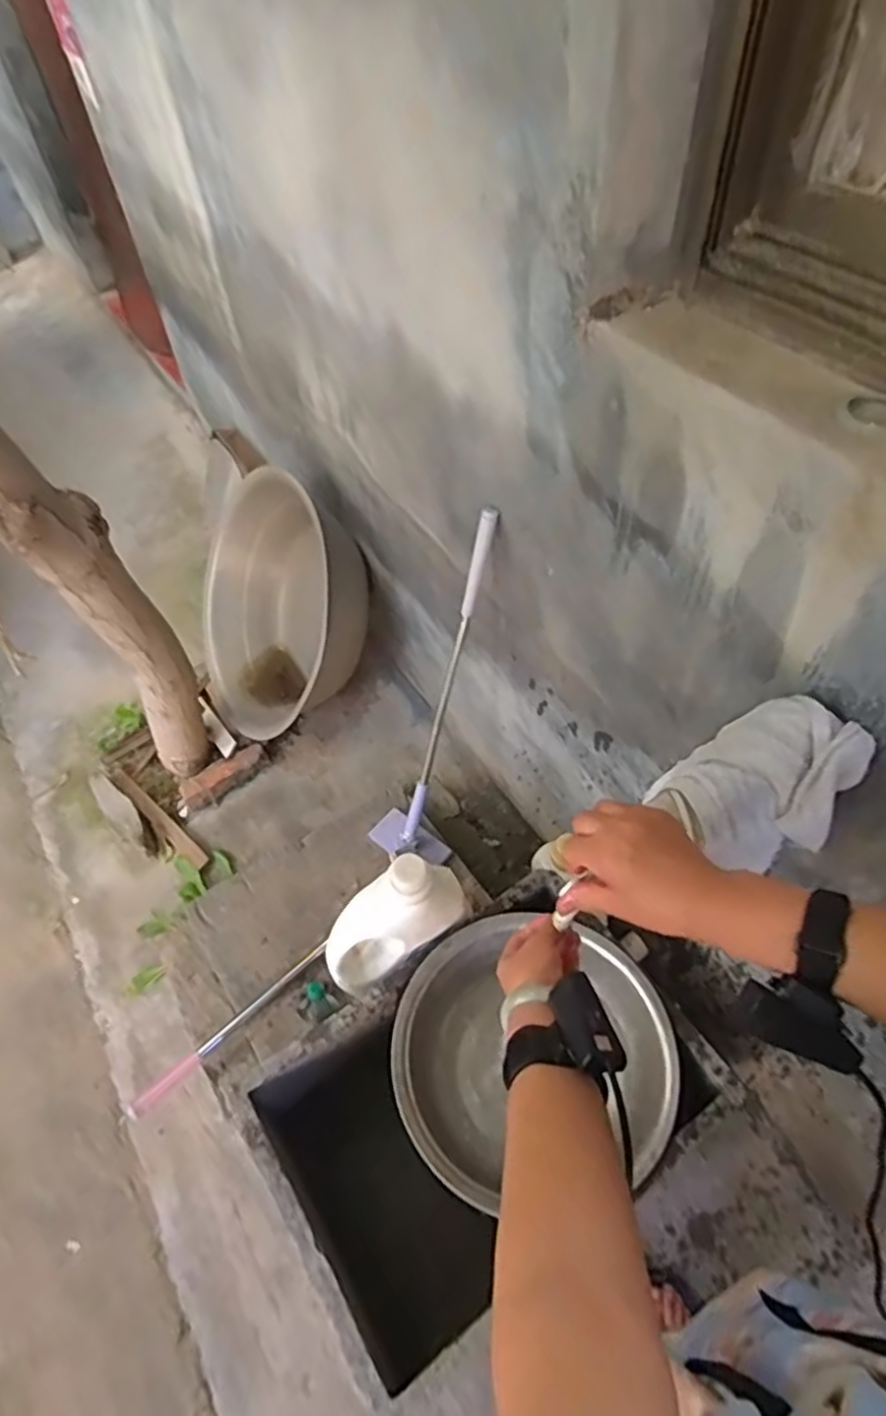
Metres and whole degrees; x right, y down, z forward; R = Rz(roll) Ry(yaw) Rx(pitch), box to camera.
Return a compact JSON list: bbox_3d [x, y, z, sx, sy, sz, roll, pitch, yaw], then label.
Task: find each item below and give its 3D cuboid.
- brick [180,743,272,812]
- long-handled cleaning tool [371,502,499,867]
[{"bbox_3d":[-0.575,0.182,1.868,0.234,0.056,0.075,-30,56,-19],"label":"brick"},{"bbox_3d":[0.009,0.003,1.280,0.155,0.749,0.090,33,39,25],"label":"long-handled cleaning tool"}]

